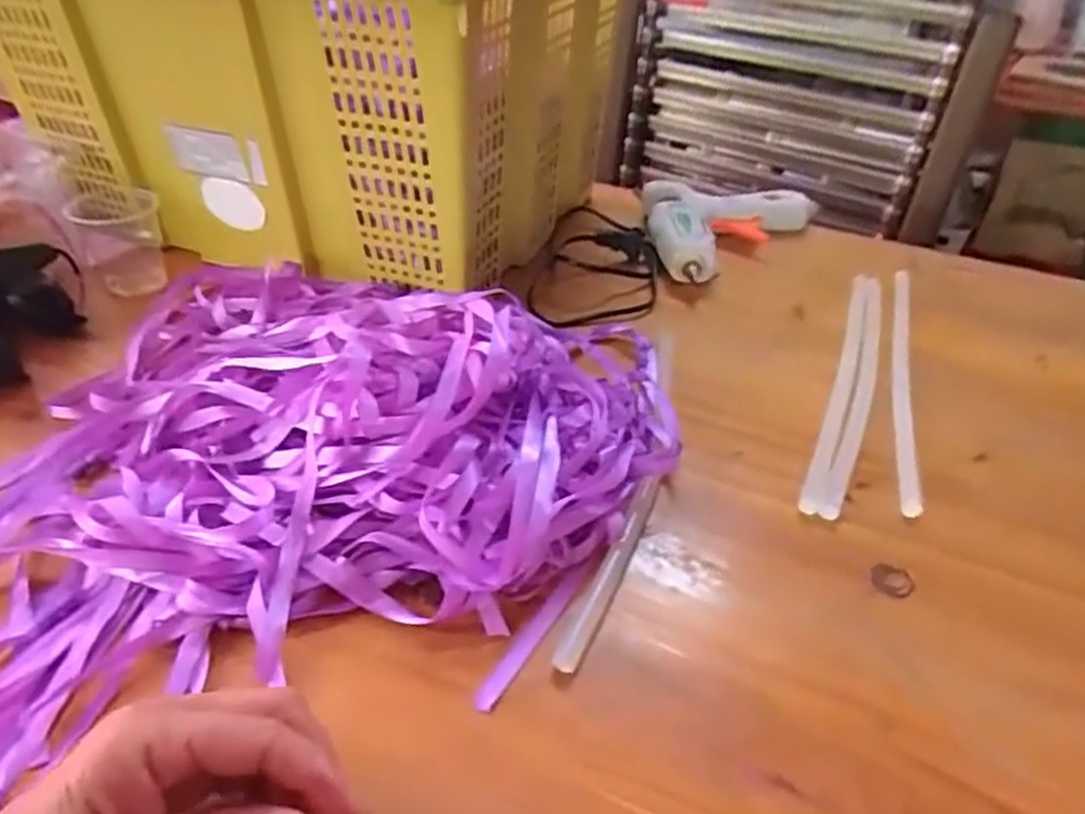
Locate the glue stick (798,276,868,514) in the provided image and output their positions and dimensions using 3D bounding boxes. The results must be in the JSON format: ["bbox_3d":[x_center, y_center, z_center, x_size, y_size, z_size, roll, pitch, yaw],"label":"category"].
[{"bbox_3d":[0.220,-0.025,0.541,0.014,0.008,0.302,17,41,18],"label":"glue stick"}]

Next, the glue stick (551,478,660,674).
[{"bbox_3d":[0.037,0.084,0.395,0.014,0.013,0.130,17,41,18],"label":"glue stick"}]

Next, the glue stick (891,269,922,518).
[{"bbox_3d":[0.267,-0.030,0.550,0.018,0.013,0.309,14,40,15],"label":"glue stick"}]

